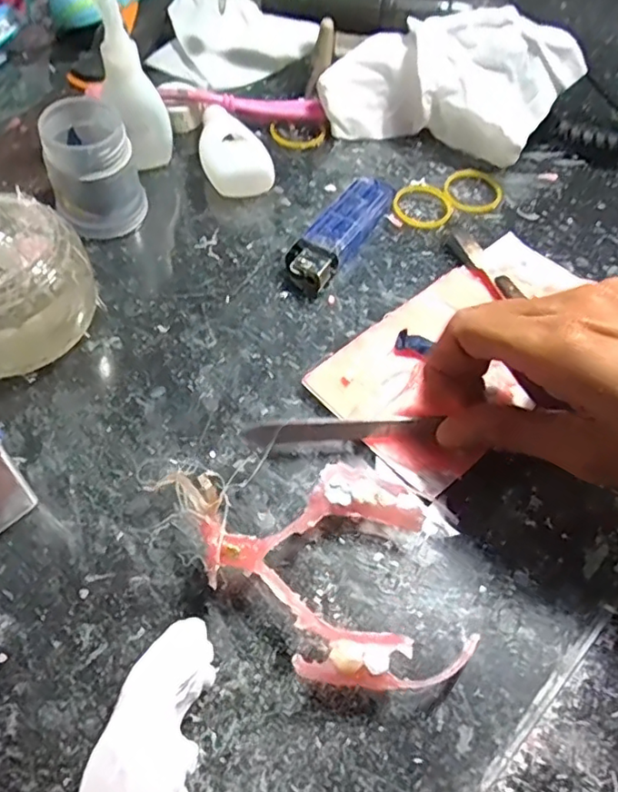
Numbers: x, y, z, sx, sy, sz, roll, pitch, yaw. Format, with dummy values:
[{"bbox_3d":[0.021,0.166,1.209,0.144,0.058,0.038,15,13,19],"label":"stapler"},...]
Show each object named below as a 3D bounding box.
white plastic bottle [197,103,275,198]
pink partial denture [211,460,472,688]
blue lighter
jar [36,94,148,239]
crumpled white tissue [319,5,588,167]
[{"bbox_3d":[-0.042,-0.135,0.329,0.036,0.019,0.061,-11,60,-9],"label":"white plastic bottle"},{"bbox_3d":[0.016,0.064,0.205,0.083,0.021,0.078,-24,63,-16],"label":"pink partial denture"},{"bbox_3d":[0.017,-0.085,0.303,0.024,0.014,0.080,29,62,14],"label":"blue lighter"},{"bbox_3d":[-0.105,-0.110,0.291,0.041,0.052,0.039,1,59,-2],"label":"jar"},{"bbox_3d":[0.080,-0.180,0.340,0.128,0.056,0.068,20,60,9],"label":"crumpled white tissue"}]

